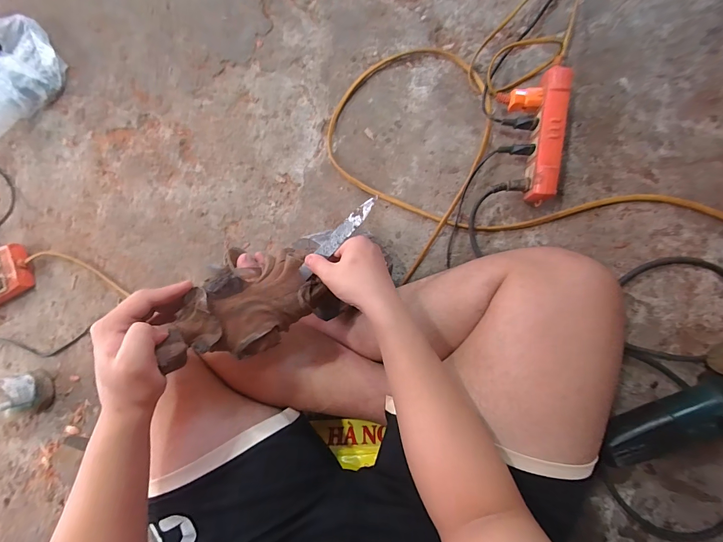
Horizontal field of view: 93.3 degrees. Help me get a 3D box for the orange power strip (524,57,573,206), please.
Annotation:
[{"bbox_3d":[0.283,-0.211,0.522,0.036,0.058,0.212,7,88,10],"label":"orange power strip"}]

